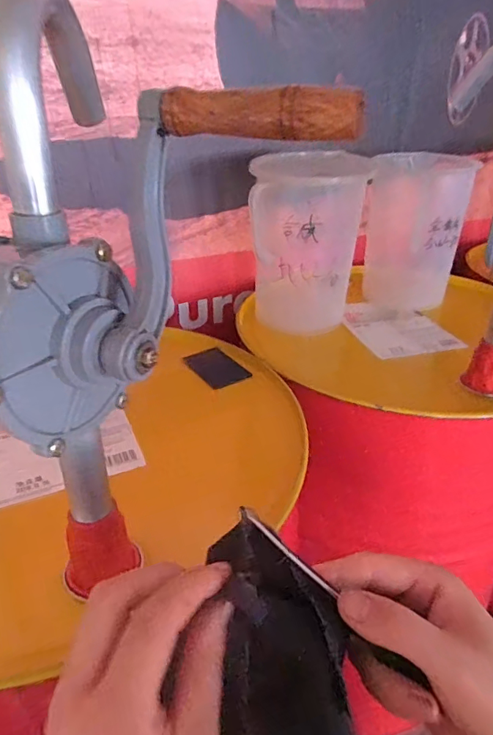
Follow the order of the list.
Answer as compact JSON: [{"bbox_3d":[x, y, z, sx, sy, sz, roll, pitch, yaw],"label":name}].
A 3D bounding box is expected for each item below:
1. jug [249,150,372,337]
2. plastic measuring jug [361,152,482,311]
[{"bbox_3d":[0.104,-0.211,0.797,0.169,0.262,0.182,6,31,10],"label":"jug"},{"bbox_3d":[0.318,-0.261,0.909,0.179,0.281,0.187,8,31,14],"label":"plastic measuring jug"}]

